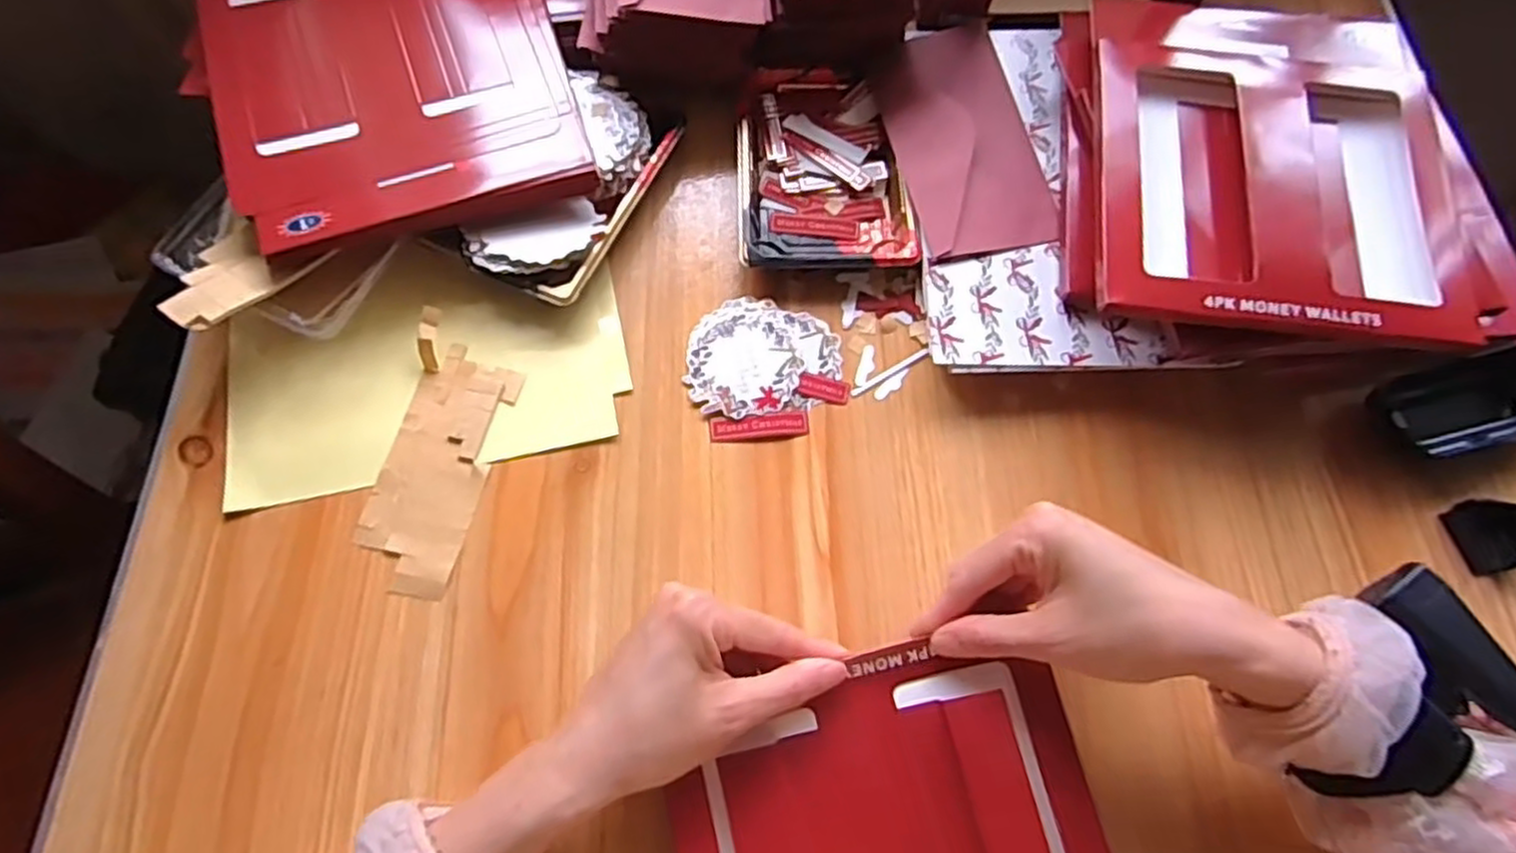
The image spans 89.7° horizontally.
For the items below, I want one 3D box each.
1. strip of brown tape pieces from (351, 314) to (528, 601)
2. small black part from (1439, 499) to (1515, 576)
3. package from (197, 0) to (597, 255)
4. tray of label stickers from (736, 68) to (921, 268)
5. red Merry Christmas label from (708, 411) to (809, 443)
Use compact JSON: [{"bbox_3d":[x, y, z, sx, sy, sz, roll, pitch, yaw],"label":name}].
[{"bbox_3d":[-0.185,0.014,0.441,0.061,0.017,0.159,8,68,2],"label":"strip of brown tape pieces"},{"bbox_3d":[0.413,0.061,0.427,0.037,0.018,0.040,-12,70,-5],"label":"small black part"},{"bbox_3d":[-0.239,-0.240,0.499,0.210,0.013,0.251,-18,69,-11],"label":"package"},{"bbox_3d":[0.042,-0.173,0.509,0.110,0.022,0.153,-2,69,-1],"label":"tray of label stickers"},{"bbox_3d":[0.001,0.000,0.455,0.059,0.004,0.016,-5,69,-3],"label":"red Merry Christmas label"}]

